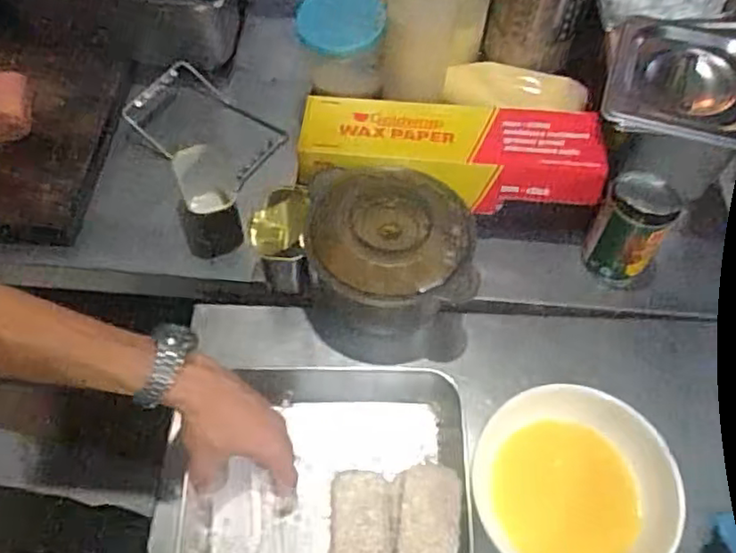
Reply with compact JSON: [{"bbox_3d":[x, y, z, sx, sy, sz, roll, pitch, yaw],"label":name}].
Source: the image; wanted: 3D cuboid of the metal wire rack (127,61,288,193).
[{"bbox_3d":[-0.214,-0.203,0.864,0.197,0.043,0.128,28,62,14],"label":"metal wire rack"}]

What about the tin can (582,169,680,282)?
[{"bbox_3d":[0.283,-0.050,0.710,0.070,0.112,0.067,1,59,-1],"label":"tin can"}]

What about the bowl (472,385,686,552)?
[{"bbox_3d":[0.180,0.187,0.571,0.165,0.060,0.166,1,59,-1],"label":"bowl"}]

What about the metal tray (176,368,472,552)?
[{"bbox_3d":[-0.036,0.187,0.609,0.255,0.059,0.201,1,59,-1],"label":"metal tray"}]

